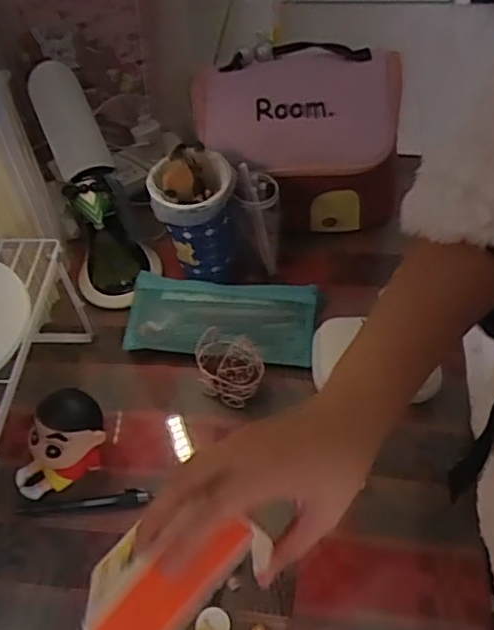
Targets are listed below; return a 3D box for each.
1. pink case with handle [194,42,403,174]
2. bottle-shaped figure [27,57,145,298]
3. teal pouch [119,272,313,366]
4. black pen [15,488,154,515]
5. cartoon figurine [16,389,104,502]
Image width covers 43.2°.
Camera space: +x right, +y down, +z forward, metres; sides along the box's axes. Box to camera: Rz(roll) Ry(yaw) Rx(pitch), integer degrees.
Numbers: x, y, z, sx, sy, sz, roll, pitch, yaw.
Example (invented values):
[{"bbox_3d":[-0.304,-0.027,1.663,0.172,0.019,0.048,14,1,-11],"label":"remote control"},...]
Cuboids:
[{"bbox_3d":[0.053,-0.227,0.683,0.217,0.070,0.144,6,96,-2],"label":"pink case with handle"},{"bbox_3d":[-0.155,-0.120,0.639,0.073,0.259,0.064,-21,54,-12],"label":"bottle-shaped figure"},{"bbox_3d":[-0.028,0.000,0.691,0.199,0.034,0.091,3,53,6],"label":"teal pouch"},{"bbox_3d":[-0.154,0.181,0.593,0.123,0.012,0.016,-9,53,-3],"label":"black pen"},{"bbox_3d":[-0.180,0.122,0.591,0.096,0.083,0.060,-23,55,-13],"label":"cartoon figurine"}]

